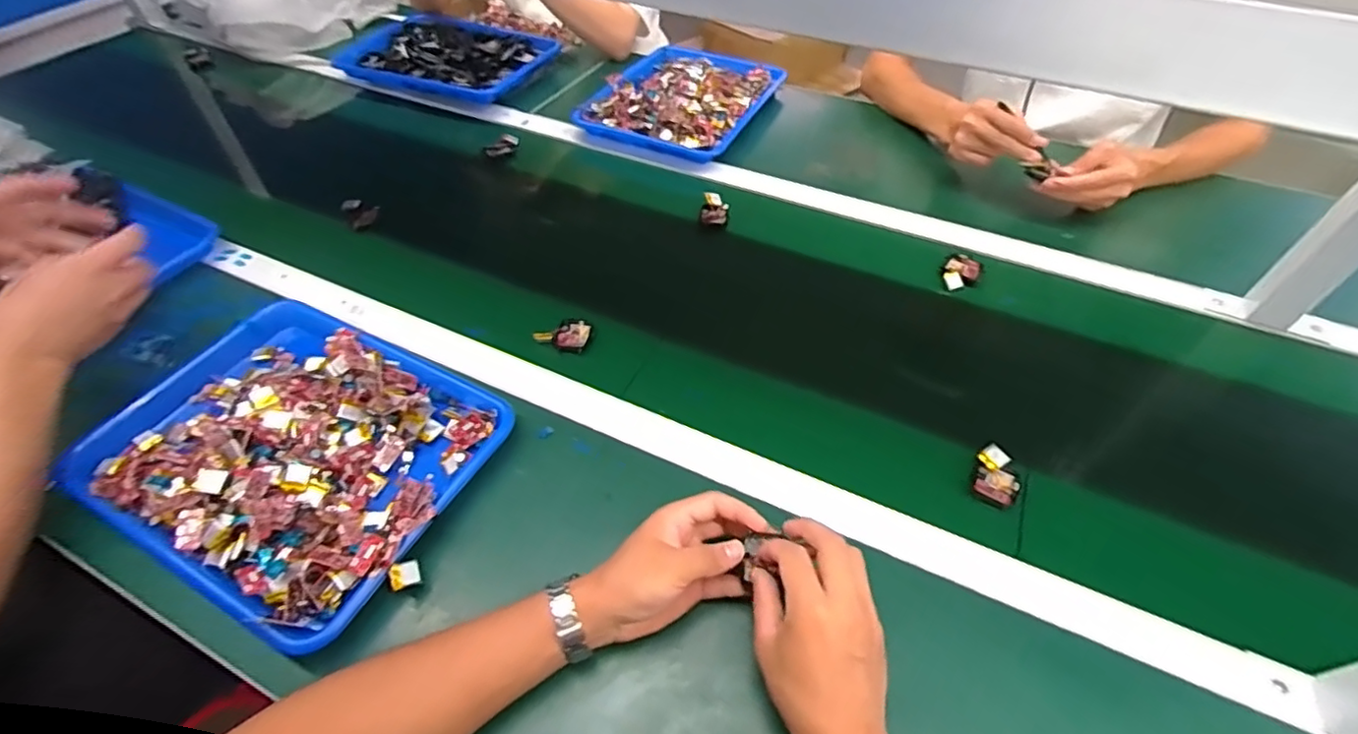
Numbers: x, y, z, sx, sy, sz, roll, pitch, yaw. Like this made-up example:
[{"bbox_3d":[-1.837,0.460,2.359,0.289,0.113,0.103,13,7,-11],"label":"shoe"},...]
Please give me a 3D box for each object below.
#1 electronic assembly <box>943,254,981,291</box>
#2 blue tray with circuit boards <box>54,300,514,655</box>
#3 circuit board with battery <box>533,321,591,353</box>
[{"bbox_3d":[0.339,-0.113,0.714,0.039,0.012,0.056,22,53,18],"label":"electronic assembly"},{"bbox_3d":[-0.345,0.067,0.542,0.338,0.045,0.259,23,54,18],"label":"blue tray with circuit boards"},{"bbox_3d":[-0.126,-0.034,0.643,0.057,0.023,0.029,2,50,2],"label":"circuit board with battery"}]

